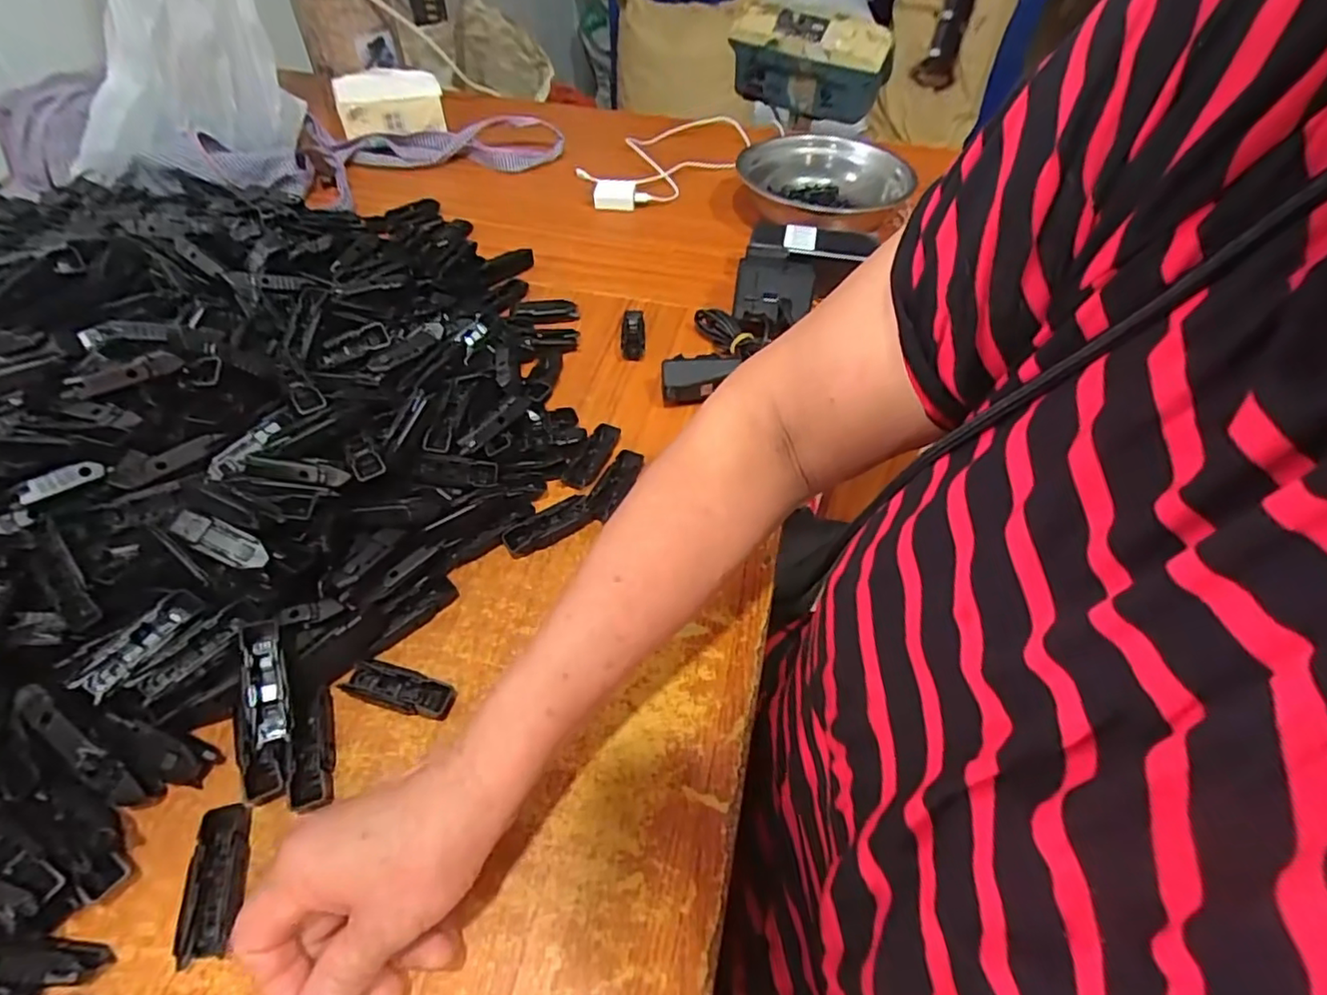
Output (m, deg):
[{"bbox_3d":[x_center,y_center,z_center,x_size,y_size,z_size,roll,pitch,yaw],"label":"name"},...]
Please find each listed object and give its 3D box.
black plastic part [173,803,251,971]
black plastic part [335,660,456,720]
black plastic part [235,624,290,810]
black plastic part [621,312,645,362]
[{"bbox_3d":[-0.220,0.187,0.313,0.024,0.010,0.067,-11,50,-11],"label":"black plastic part"},{"bbox_3d":[-0.158,0.114,0.377,0.065,0.014,0.021,12,50,9],"label":"black plastic part"},{"bbox_3d":[-0.220,0.116,0.352,0.027,0.020,0.095,-8,74,-11],"label":"black plastic part"},{"bbox_3d":[-0.028,-0.156,0.598,0.022,0.016,0.062,0,49,-1],"label":"black plastic part"}]

